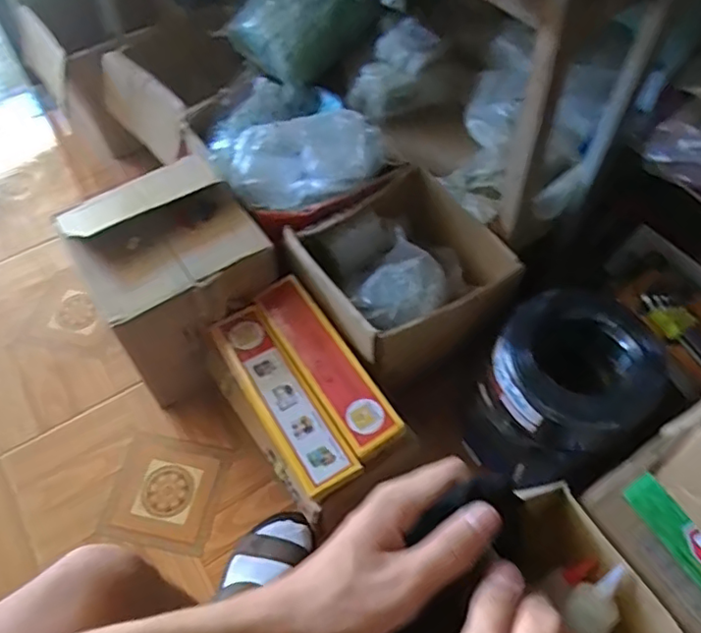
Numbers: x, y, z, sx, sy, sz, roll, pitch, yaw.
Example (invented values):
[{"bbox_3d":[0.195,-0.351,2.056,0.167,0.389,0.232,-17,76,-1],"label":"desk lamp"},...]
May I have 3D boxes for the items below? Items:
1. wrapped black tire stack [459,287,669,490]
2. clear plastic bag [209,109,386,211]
[{"bbox_3d":[0.296,0.112,0.865,0.200,0.188,0.213,37,64,22],"label":"wrapped black tire stack"},{"bbox_3d":[-0.078,-0.249,0.929,0.254,0.117,0.103,-2,57,-1],"label":"clear plastic bag"}]

